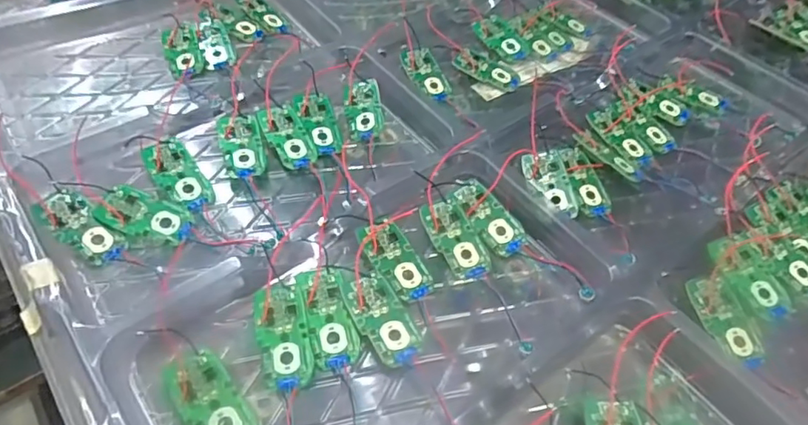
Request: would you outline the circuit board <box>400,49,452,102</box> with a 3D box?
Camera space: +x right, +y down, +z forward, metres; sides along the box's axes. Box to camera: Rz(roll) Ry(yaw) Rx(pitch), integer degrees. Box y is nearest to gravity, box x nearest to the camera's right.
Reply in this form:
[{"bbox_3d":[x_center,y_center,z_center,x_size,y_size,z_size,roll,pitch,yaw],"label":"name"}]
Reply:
[{"bbox_3d":[0.012,-0.076,0.310,0.019,0.004,0.036,-23,71,-16],"label":"circuit board"}]

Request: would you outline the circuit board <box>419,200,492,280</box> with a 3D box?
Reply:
[{"bbox_3d":[0.023,0.011,0.240,0.019,0.004,0.037,-22,69,-16],"label":"circuit board"}]

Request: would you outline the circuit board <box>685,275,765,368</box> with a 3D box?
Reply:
[{"bbox_3d":[0.129,0.043,0.223,0.019,0.004,0.038,-13,64,-11],"label":"circuit board"}]

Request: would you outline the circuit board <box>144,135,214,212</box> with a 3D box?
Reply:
[{"bbox_3d":[-0.100,-0.016,0.247,0.019,0.004,0.040,-32,71,-30],"label":"circuit board"}]

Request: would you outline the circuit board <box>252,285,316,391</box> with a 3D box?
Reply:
[{"bbox_3d":[-0.044,0.045,0.205,0.018,0.004,0.038,-12,67,-16],"label":"circuit board"}]

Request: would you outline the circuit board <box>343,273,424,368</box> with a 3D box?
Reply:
[{"bbox_3d":[-0.008,0.040,0.211,0.020,0.007,0.036,-21,52,-22],"label":"circuit board"}]

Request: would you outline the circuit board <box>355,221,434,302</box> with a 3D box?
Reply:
[{"bbox_3d":[-0.003,0.019,0.229,0.019,0.004,0.036,-24,69,-28],"label":"circuit board"}]

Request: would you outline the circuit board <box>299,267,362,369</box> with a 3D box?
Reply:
[{"bbox_3d":[-0.028,0.039,0.210,0.017,0.004,0.038,-12,67,-15],"label":"circuit board"}]

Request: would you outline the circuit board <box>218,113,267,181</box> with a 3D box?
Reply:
[{"bbox_3d":[-0.075,-0.032,0.260,0.019,0.008,0.035,-11,49,-15],"label":"circuit board"}]

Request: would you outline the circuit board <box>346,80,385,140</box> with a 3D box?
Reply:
[{"bbox_3d":[-0.020,-0.052,0.285,0.018,0.004,0.039,-11,58,2],"label":"circuit board"}]

